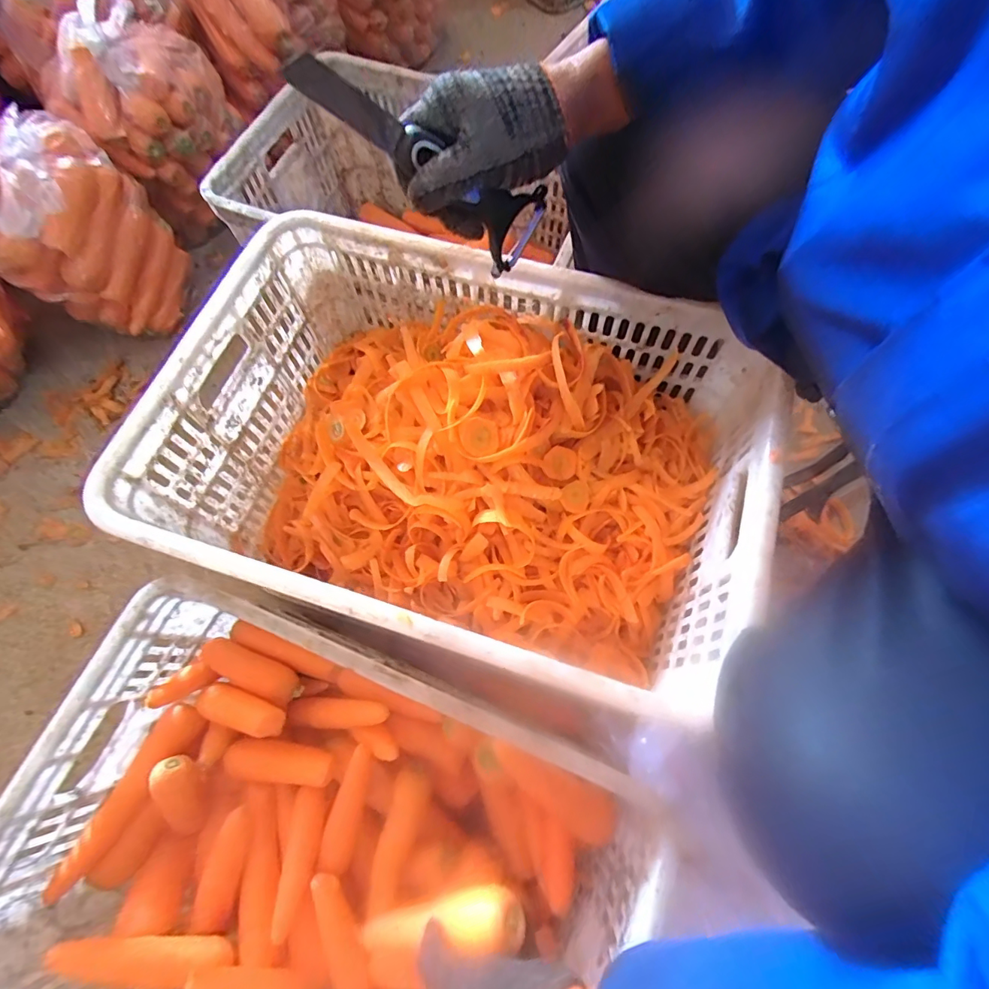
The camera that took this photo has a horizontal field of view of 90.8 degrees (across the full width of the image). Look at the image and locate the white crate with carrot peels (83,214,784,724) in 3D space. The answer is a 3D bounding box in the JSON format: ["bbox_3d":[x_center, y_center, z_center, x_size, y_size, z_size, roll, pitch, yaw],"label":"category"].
[{"bbox_3d":[-0.039,-0.036,0.588,0.592,0.256,0.409,16,70,7],"label":"white crate with carrot peels"}]

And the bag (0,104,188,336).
[{"bbox_3d":[-0.699,-0.432,0.822,0.154,0.286,0.269,29,72,11],"label":"bag"}]

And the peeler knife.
[{"bbox_3d":[-0.045,-0.231,0.346,0.192,0.057,0.048,19,65,-34],"label":"peeler knife"}]

